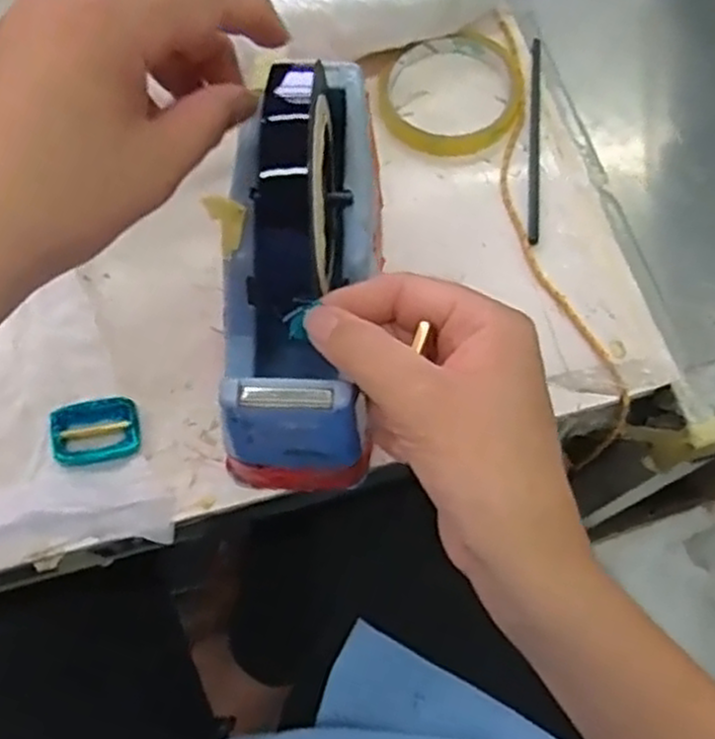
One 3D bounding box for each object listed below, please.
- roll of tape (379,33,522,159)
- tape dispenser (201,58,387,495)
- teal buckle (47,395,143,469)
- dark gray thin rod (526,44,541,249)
[{"bbox_3d":[0.059,-0.177,0.481,0.086,0.013,0.088,1,70,-2],"label":"roll of tape"},{"bbox_3d":[-0.025,-0.047,0.370,0.074,0.082,0.207,7,83,1],"label":"tape dispenser"},{"bbox_3d":[-0.137,0.032,0.401,0.044,0.006,0.033,-13,71,-7],"label":"teal buckle"},{"bbox_3d":[0.110,-0.144,0.475,0.007,0.004,0.147,6,70,0],"label":"dark gray thin rod"}]

